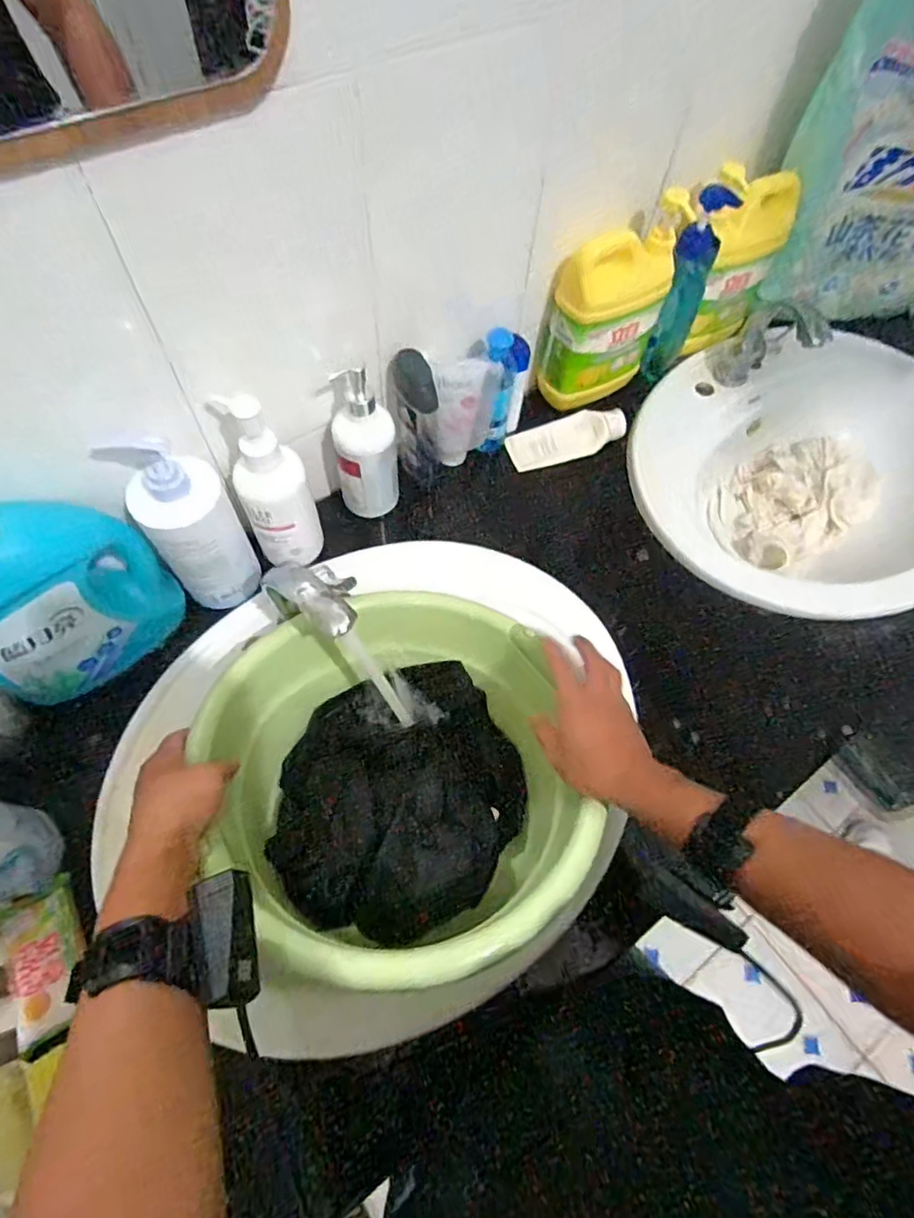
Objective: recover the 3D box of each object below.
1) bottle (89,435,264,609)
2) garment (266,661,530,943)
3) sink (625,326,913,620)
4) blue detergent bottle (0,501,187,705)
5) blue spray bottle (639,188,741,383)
[{"bbox_3d":[-0.257,-0.085,0.583,0.088,0.182,0.082,-26,68,-16],"label":"bottle"},{"bbox_3d":[-0.052,0.174,0.595,0.264,0.064,0.255,1,63,-3],"label":"garment"},{"bbox_3d":[0.481,-0.175,0.839,0.503,0.165,0.416,-21,66,-14],"label":"sink"},{"bbox_3d":[-0.365,-0.025,0.513,0.077,0.244,0.173,37,67,14],"label":"blue detergent bottle"},{"bbox_3d":[0.291,-0.406,0.763,0.053,0.243,0.062,24,64,8],"label":"blue spray bottle"}]

